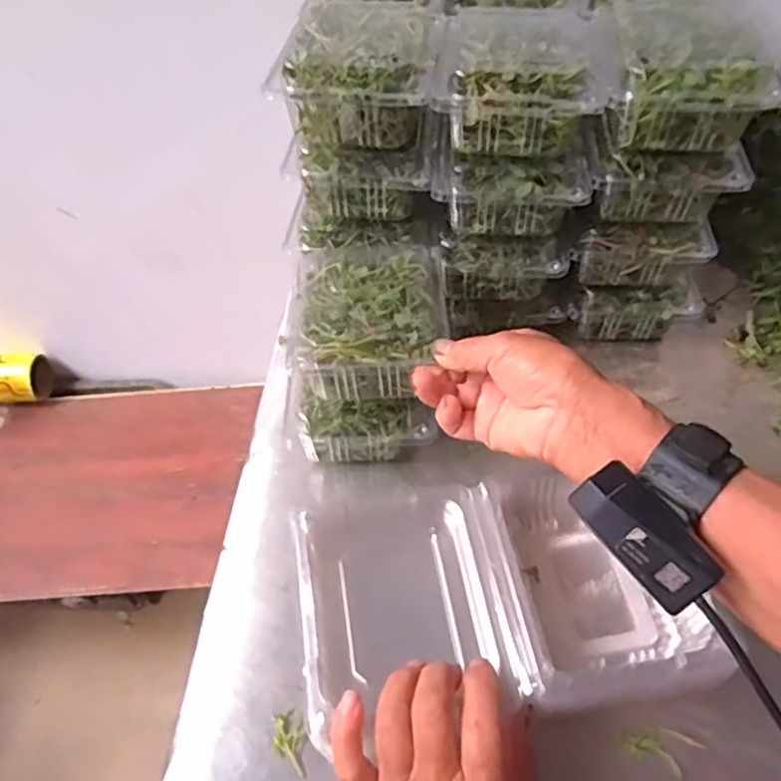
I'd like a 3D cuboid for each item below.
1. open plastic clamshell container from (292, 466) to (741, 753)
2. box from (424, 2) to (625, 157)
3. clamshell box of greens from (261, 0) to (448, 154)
[{"bbox_3d":[0.062,0.120,0.406,0.225,0.048,0.150,-10,49,-6],"label":"open plastic clamshell container"},{"bbox_3d":[0.094,-0.233,0.507,0.117,0.054,0.149,2,49,5],"label":"box"},{"bbox_3d":[-0.018,-0.239,0.507,0.110,0.059,0.148,4,49,6],"label":"clamshell box of greens"}]

